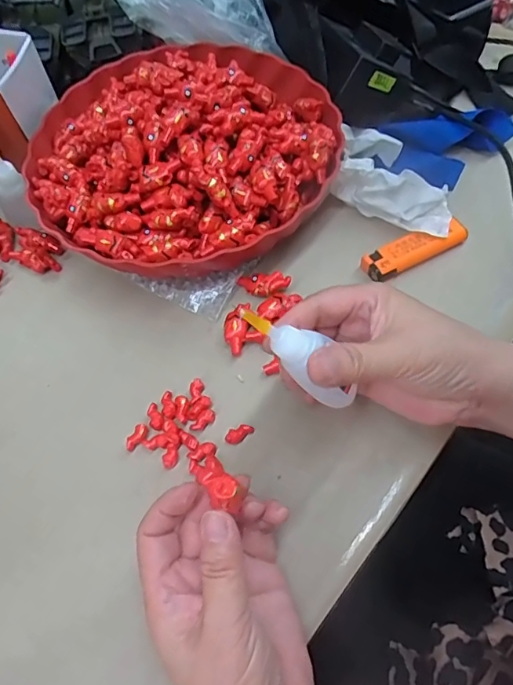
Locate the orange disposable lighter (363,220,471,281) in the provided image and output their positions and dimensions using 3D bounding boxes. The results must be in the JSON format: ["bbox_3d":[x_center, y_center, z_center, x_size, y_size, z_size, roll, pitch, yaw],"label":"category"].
[{"bbox_3d":[0.119,-0.071,0.372,0.081,0.013,0.024,-26,64,-12],"label":"orange disposable lighter"}]

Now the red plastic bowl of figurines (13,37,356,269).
[{"bbox_3d":[-0.059,-0.162,0.396,0.230,0.082,0.242,-1,62,1],"label":"red plastic bowl of figurines"}]

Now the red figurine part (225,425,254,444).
[{"bbox_3d":[-0.011,0.058,0.317,0.018,0.004,0.010,-32,65,-15],"label":"red figurine part"}]

